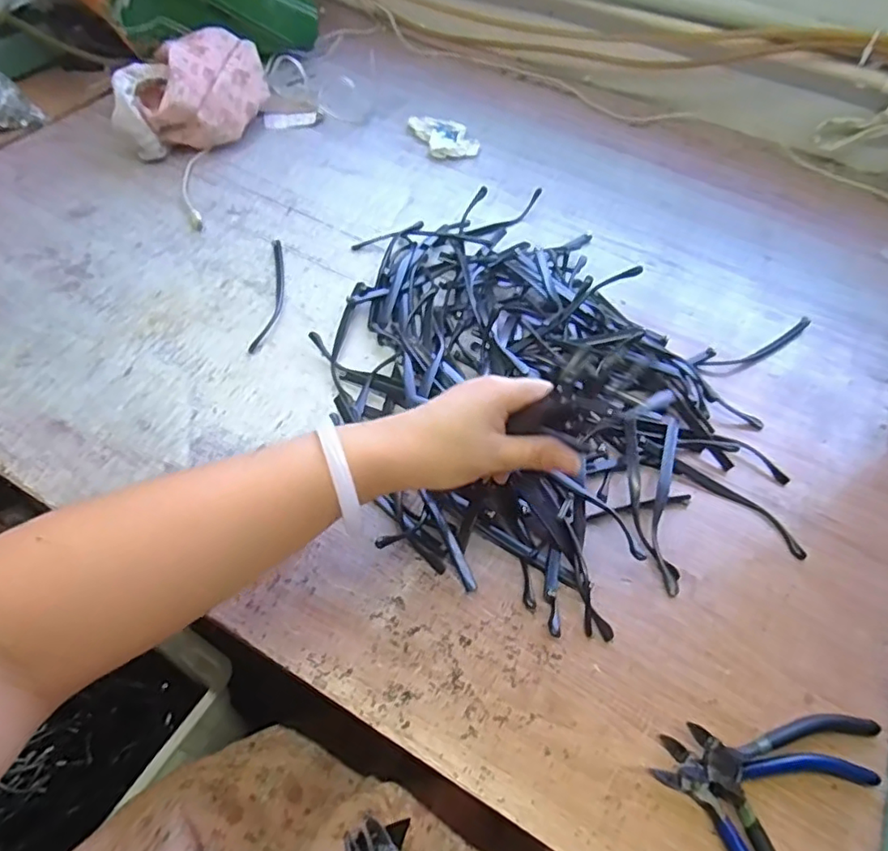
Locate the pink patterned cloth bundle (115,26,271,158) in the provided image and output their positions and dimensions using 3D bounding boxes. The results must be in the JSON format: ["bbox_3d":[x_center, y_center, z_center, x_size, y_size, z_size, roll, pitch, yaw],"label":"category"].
[{"bbox_3d":[-0.274,-0.365,0.662,0.155,0.085,0.132,-13,56,-12],"label":"pink patterned cloth bundle"}]

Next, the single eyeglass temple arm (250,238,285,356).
[{"bbox_3d":[-0.152,-0.118,0.538,0.018,0.005,0.136,1,54,-2],"label":"single eyeglass temple arm"}]

